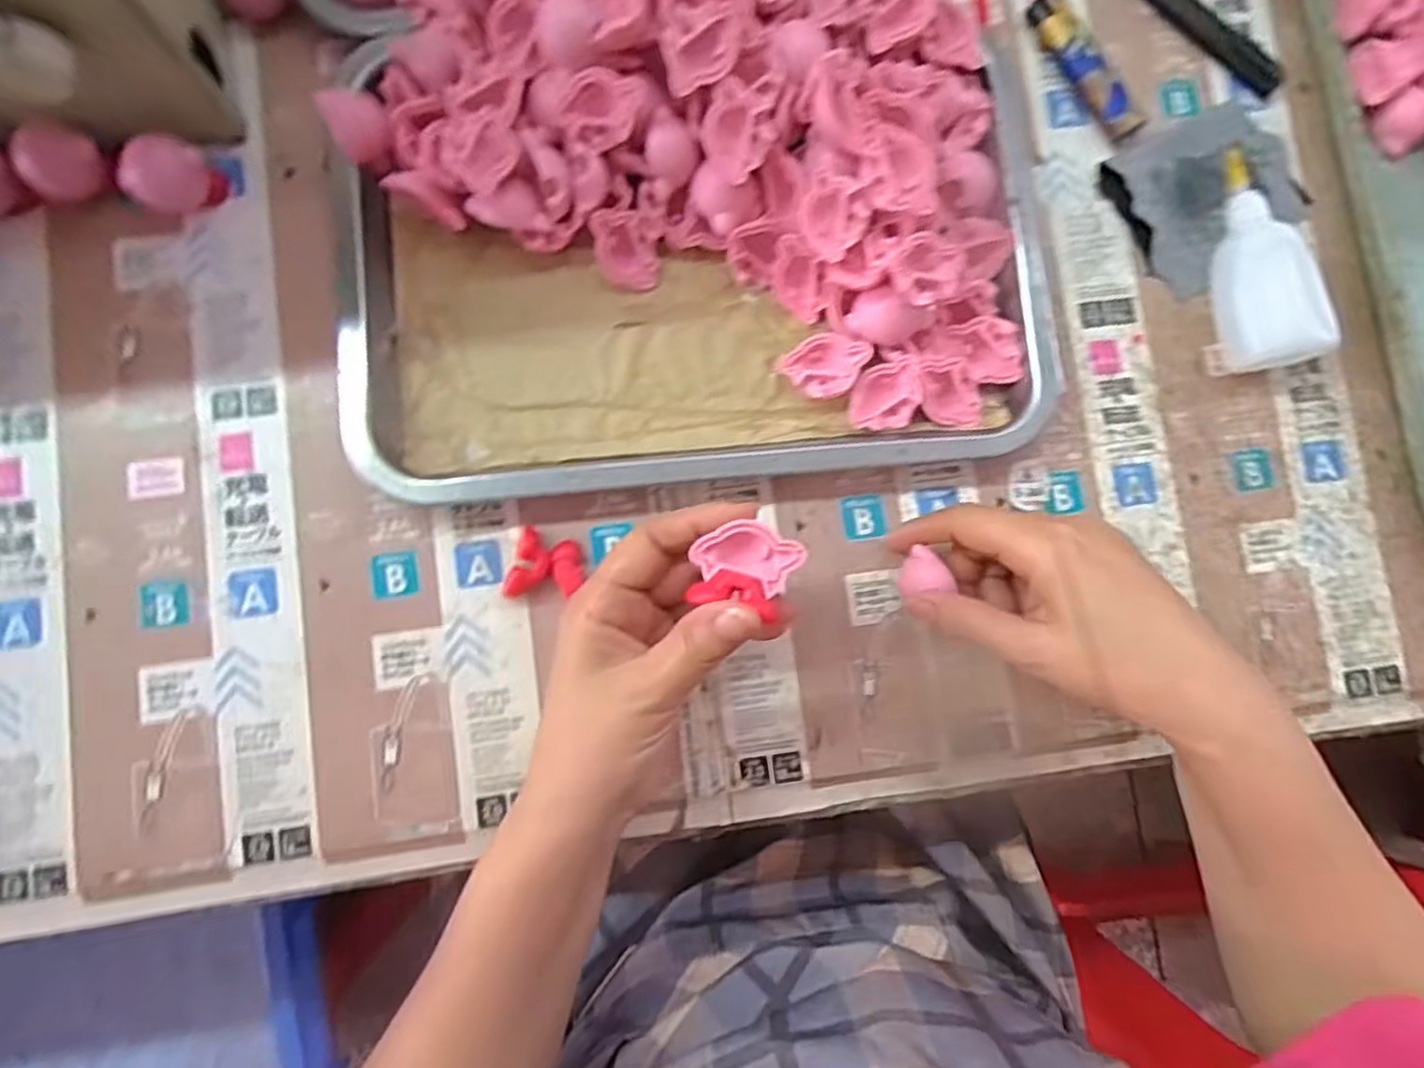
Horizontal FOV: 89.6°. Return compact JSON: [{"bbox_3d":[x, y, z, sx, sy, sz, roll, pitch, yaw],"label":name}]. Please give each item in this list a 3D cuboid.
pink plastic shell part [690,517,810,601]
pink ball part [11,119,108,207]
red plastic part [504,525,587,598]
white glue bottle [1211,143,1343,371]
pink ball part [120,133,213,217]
[{"bbox_3d":[0.014,0.008,0.252,0.035,0.007,0.023,18,86,-2],"label":"pink plastic shell part"},{"bbox_3d":[-0.282,-0.160,0.310,0.031,0.025,0.031,0,87,-3],"label":"pink ball part"},{"bbox_3d":[-0.072,0.015,0.314,0.031,0.013,0.030,14,85,-3],"label":"red plastic part"},{"bbox_3d":[0.257,-0.131,0.343,0.041,0.026,0.105,-15,87,-5],"label":"white glue bottle"},{"bbox_3d":[-0.235,-0.155,0.314,0.027,0.025,0.028,0,87,-3],"label":"pink ball part"}]

